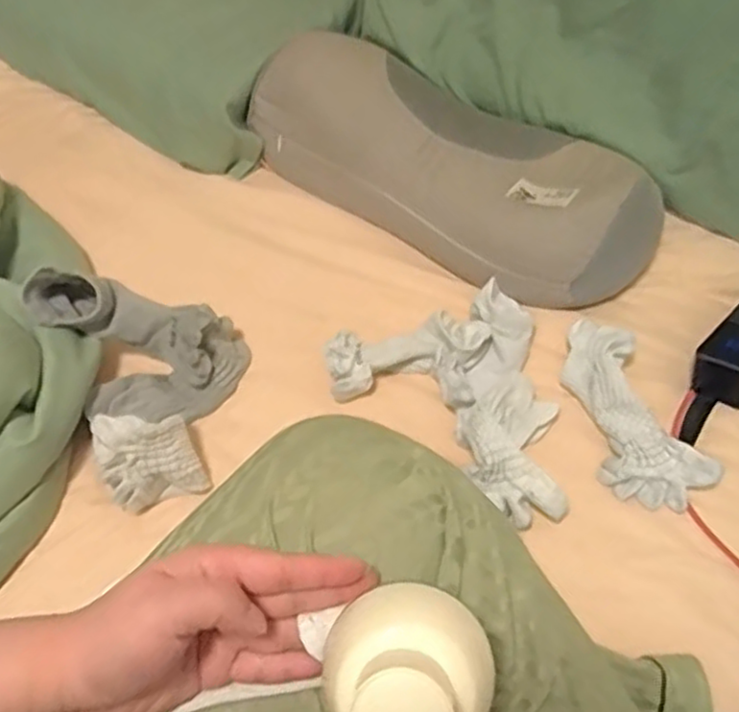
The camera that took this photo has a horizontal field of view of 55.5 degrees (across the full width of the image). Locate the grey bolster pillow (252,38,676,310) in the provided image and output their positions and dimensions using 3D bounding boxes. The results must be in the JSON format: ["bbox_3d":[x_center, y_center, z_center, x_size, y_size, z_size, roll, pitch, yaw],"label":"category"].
[{"bbox_3d":[0.084,-0.215,0.768,0.454,0.113,0.199,38,62,25],"label":"grey bolster pillow"}]

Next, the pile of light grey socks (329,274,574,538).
[{"bbox_3d":[0.075,0.044,0.621,0.194,0.049,0.231,-11,54,-8],"label":"pile of light grey socks"}]

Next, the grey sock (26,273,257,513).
[{"bbox_3d":[-0.192,0.003,0.640,0.157,0.103,0.219,-26,57,-17],"label":"grey sock"}]

